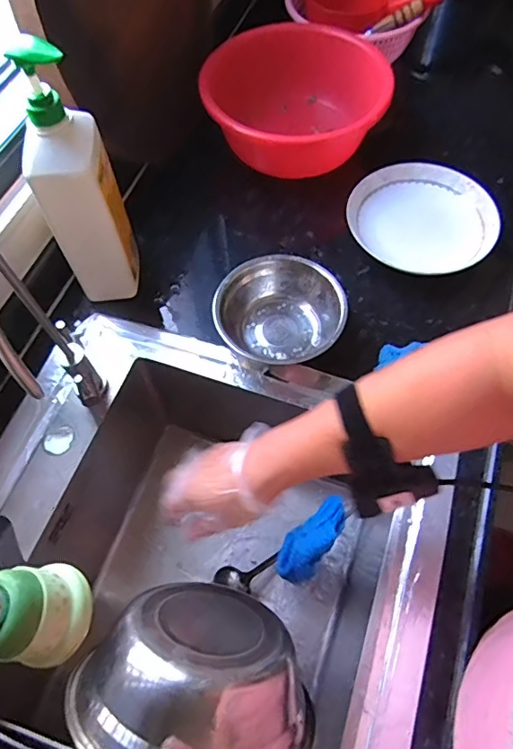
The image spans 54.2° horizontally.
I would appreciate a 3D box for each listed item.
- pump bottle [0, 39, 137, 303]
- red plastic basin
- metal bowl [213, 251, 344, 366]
[{"bbox_3d":[-0.193,-0.192,0.557,0.082,0.314,0.079,-18,63,-8],"label":"pump bottle"},{"bbox_3d":[0.071,-0.411,0.778,0.244,0.106,0.263,-1,62,1],"label":"red plastic basin"},{"bbox_3d":[0.028,-0.079,0.634,0.156,0.060,0.132,0,62,2],"label":"metal bowl"}]

